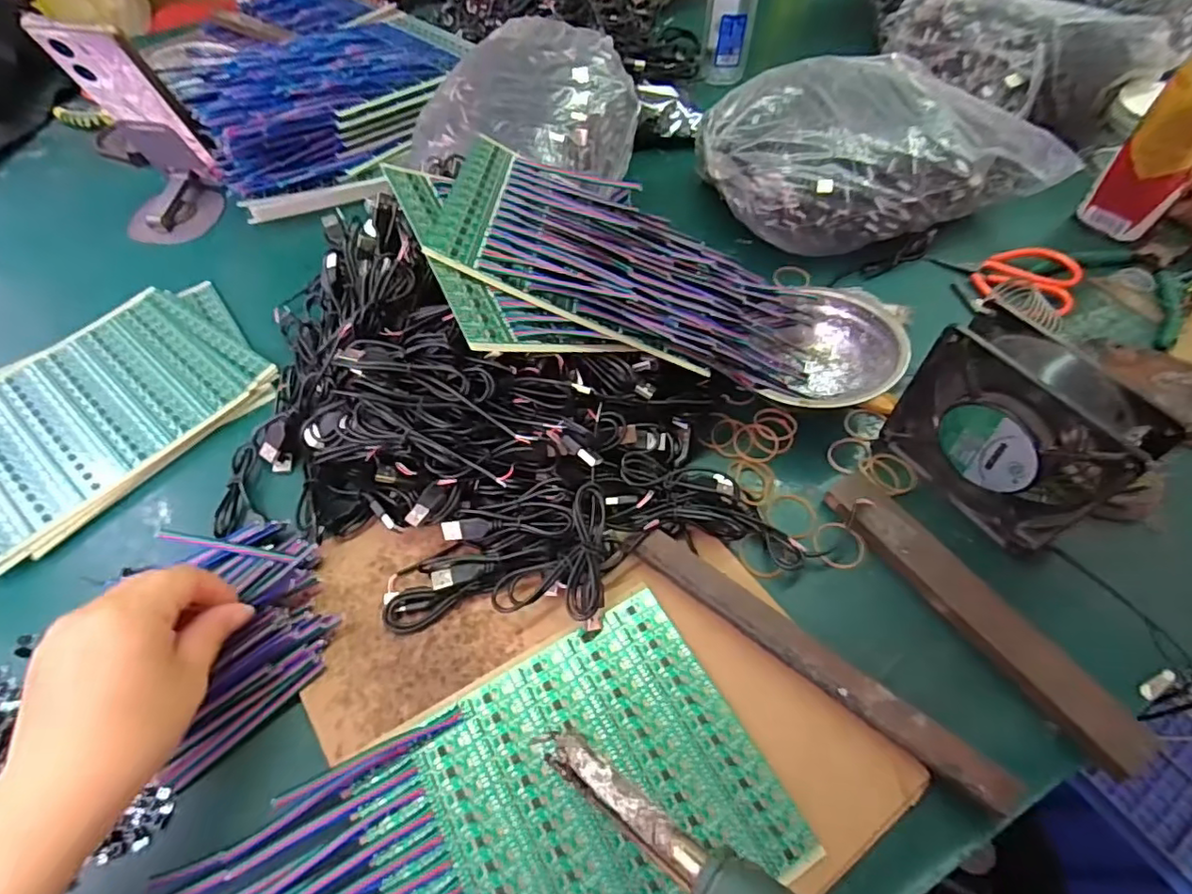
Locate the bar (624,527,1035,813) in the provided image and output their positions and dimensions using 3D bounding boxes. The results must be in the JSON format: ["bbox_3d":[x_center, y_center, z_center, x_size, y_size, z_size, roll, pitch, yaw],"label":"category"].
[{"bbox_3d":[0.121,0.117,0.345,0.225,0.024,0.025,34,64,20],"label":"bar"}]

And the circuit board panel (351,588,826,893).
[{"bbox_3d":[-0.009,0.188,0.310,0.191,0.005,0.151,-28,62,-16],"label":"circuit board panel"}]

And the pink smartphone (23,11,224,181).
[{"bbox_3d":[-0.401,-0.300,0.527,0.073,0.145,0.010,2,68,4],"label":"pink smartphone"}]

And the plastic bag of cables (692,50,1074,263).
[{"bbox_3d":[0.247,-0.285,0.566,0.290,0.083,0.198,-7,58,-4],"label":"plastic bag of cables"}]

